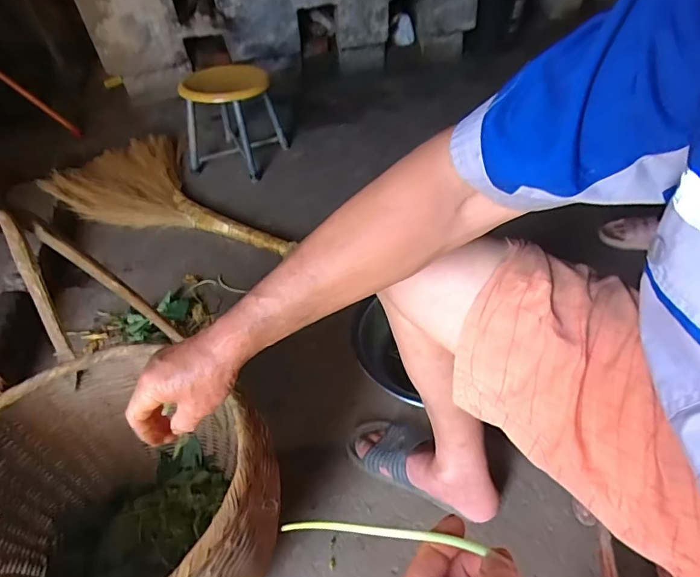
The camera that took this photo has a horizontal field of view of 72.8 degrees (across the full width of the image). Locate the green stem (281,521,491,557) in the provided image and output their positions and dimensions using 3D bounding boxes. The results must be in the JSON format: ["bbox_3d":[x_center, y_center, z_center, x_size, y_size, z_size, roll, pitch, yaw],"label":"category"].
[{"bbox_3d":[0.015,0.140,0.272,0.118,0.010,0.005,-2,40,16],"label":"green stem"}]

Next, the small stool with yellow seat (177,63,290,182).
[{"bbox_3d":[-0.381,-0.555,1.552,0.328,0.286,0.266,-16,44,-11],"label":"small stool with yellow seat"}]

